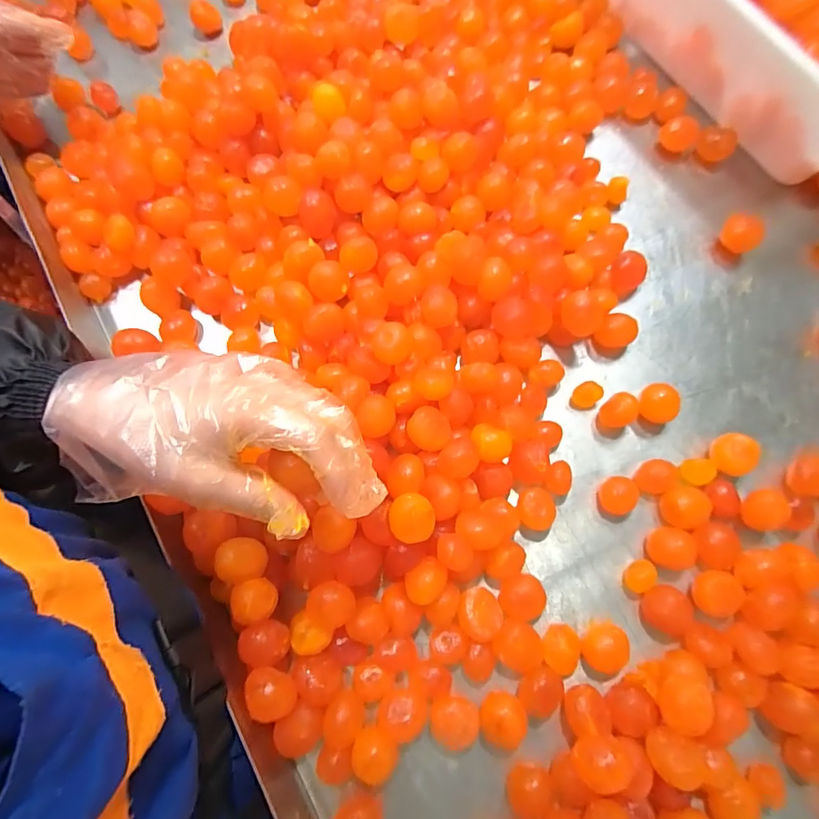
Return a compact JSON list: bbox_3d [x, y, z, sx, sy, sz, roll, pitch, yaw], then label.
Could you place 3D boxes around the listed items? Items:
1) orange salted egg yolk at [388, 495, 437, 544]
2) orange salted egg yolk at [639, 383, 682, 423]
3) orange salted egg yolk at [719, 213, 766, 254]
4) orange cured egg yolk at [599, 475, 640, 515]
[{"bbox_3d":[0.002,0.072,0.306,0.029,0.023,0.030,0,76,1],"label":"orange salted egg yolk"},{"bbox_3d":[0.198,-0.004,0.372,0.029,0.023,0.029,0,76,1],"label":"orange salted egg yolk"},{"bbox_3d":[0.289,-0.152,0.403,0.030,0.023,0.032,0,76,1],"label":"orange salted egg yolk"},{"bbox_3d":[0.161,0.065,0.351,0.031,0.022,0.028,-4,76,0],"label":"orange cured egg yolk"}]

